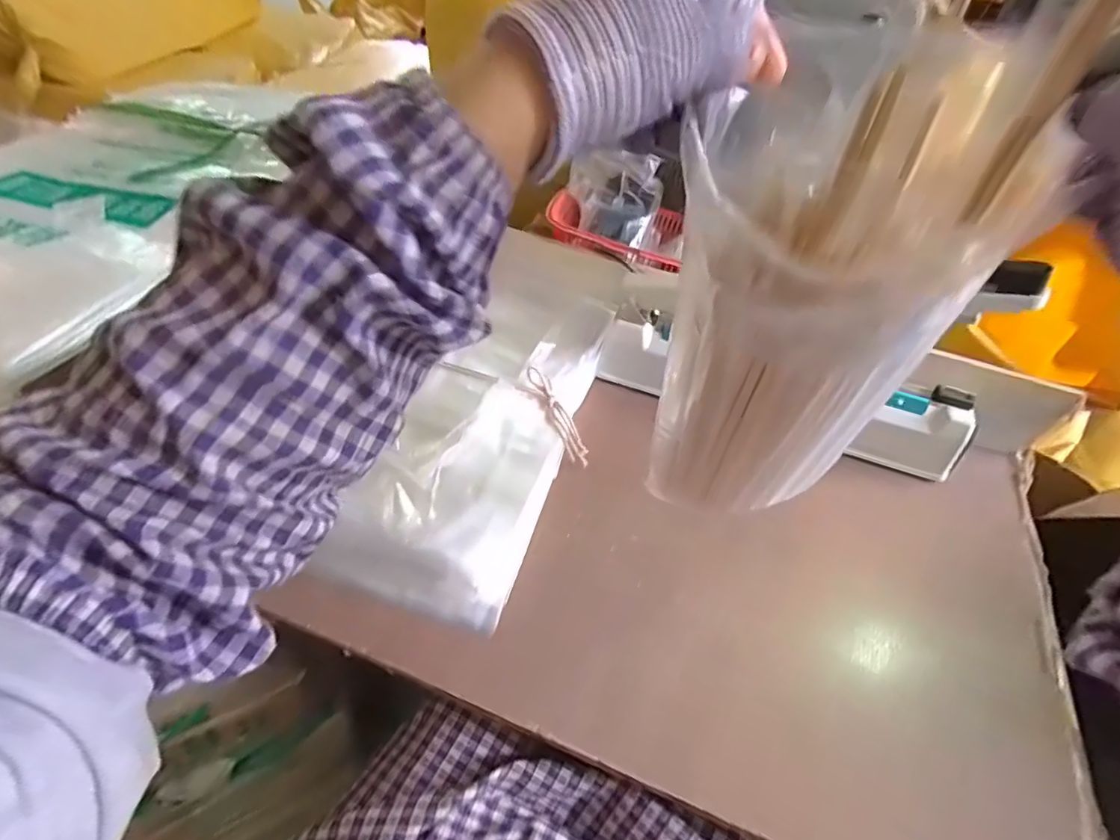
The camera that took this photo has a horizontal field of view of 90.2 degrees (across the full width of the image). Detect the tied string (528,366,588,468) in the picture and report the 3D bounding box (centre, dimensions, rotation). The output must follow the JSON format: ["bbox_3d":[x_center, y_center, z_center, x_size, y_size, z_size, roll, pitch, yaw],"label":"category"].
[{"bbox_3d":[-0.003,-0.004,0.626,0.023,0.016,0.126,-22,73,-21],"label":"tied string"}]

